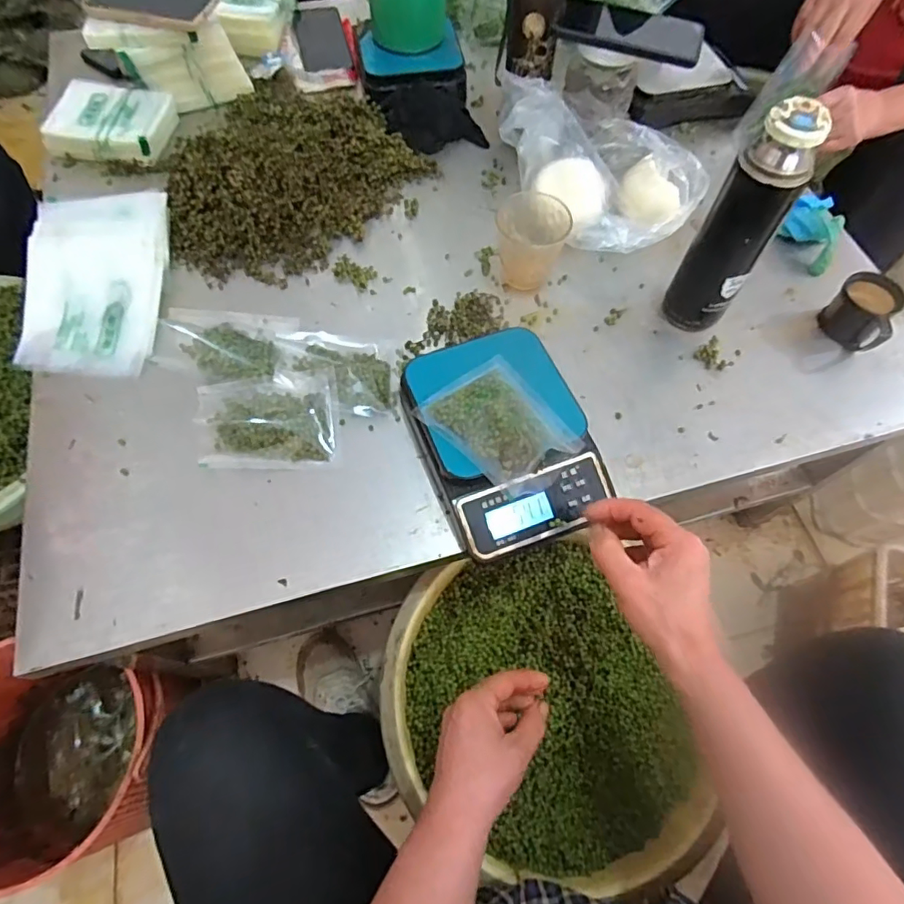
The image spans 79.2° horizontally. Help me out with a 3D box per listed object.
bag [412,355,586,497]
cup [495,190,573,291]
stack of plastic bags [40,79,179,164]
[{"bbox_3d":[0.046,-0.028,0.498,0.095,0.035,0.136,-36,70,-18],"label":"bag"},{"bbox_3d":[0.093,-0.255,0.647,0.078,0.085,0.087,4,64,1],"label":"cup"},{"bbox_3d":[-0.461,-0.452,0.749,0.155,0.031,0.123,9,64,3],"label":"stack of plastic bags"}]

